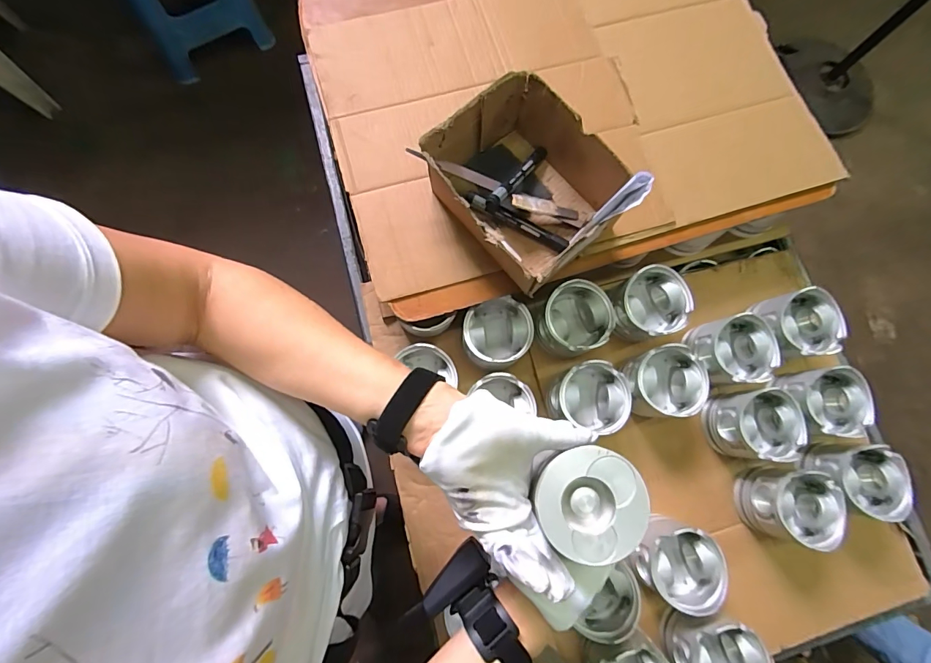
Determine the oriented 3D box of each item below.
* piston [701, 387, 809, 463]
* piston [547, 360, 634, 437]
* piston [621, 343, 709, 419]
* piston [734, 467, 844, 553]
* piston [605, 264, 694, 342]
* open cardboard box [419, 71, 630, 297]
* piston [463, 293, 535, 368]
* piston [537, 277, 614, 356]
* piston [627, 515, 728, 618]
[{"bbox_3d":[0.392,0.127,0.597,0.100,0.074,0.094,6,78,-3],"label":"piston"},{"bbox_3d":[0.164,0.089,0.591,0.097,0.079,0.091,21,78,1],"label":"piston"},{"bbox_3d":[0.270,0.072,0.603,0.094,0.086,0.096,-6,79,-5],"label":"piston"},{"bbox_3d":[0.432,0.235,0.582,0.090,0.083,0.092,1,78,-4],"label":"piston"},{"bbox_3d":[0.255,-0.037,0.612,0.093,0.081,0.091,1,78,-4],"label":"piston"},{"bbox_3d":[0.070,-0.177,0.538,0.180,0.094,0.213,-37,81,-9],"label":"open cardboard box"},{"bbox_3d":[0.043,0.004,0.594,0.090,0.060,0.095,1,78,-4],"label":"piston"},{"bbox_3d":[0.151,-0.015,0.597,0.090,0.072,0.092,1,78,-4],"label":"piston"},{"bbox_3d":[0.263,0.289,0.542,0.096,0.068,0.099,1,78,-4],"label":"piston"}]

